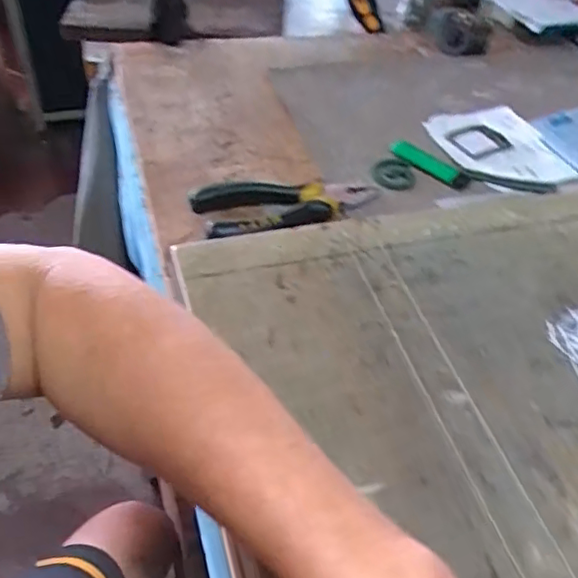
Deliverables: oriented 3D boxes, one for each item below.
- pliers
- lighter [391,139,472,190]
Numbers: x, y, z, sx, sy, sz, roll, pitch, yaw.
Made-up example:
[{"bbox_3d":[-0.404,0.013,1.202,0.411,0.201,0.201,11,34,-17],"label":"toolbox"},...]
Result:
[{"bbox_3d":[0.004,-0.062,0.481,0.153,0.025,0.061,-9,47,-15],"label":"pliers"},{"bbox_3d":[0.129,-0.113,0.541,0.075,0.014,0.017,27,45,-5],"label":"lighter"}]

